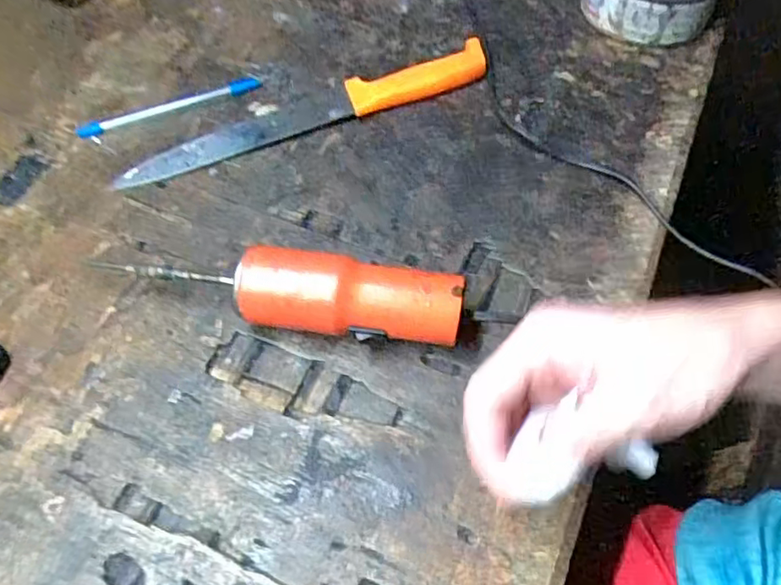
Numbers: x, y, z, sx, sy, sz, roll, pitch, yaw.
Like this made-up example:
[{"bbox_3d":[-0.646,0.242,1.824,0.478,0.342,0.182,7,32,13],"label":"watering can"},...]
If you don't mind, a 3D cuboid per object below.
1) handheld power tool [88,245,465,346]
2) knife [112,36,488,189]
[{"bbox_3d":[-0.056,0.001,0.359,0.194,0.045,0.044,8,58,6],"label":"handheld power tool"},{"bbox_3d":[-0.061,-0.137,0.463,0.283,0.017,0.034,-20,59,-12],"label":"knife"}]

